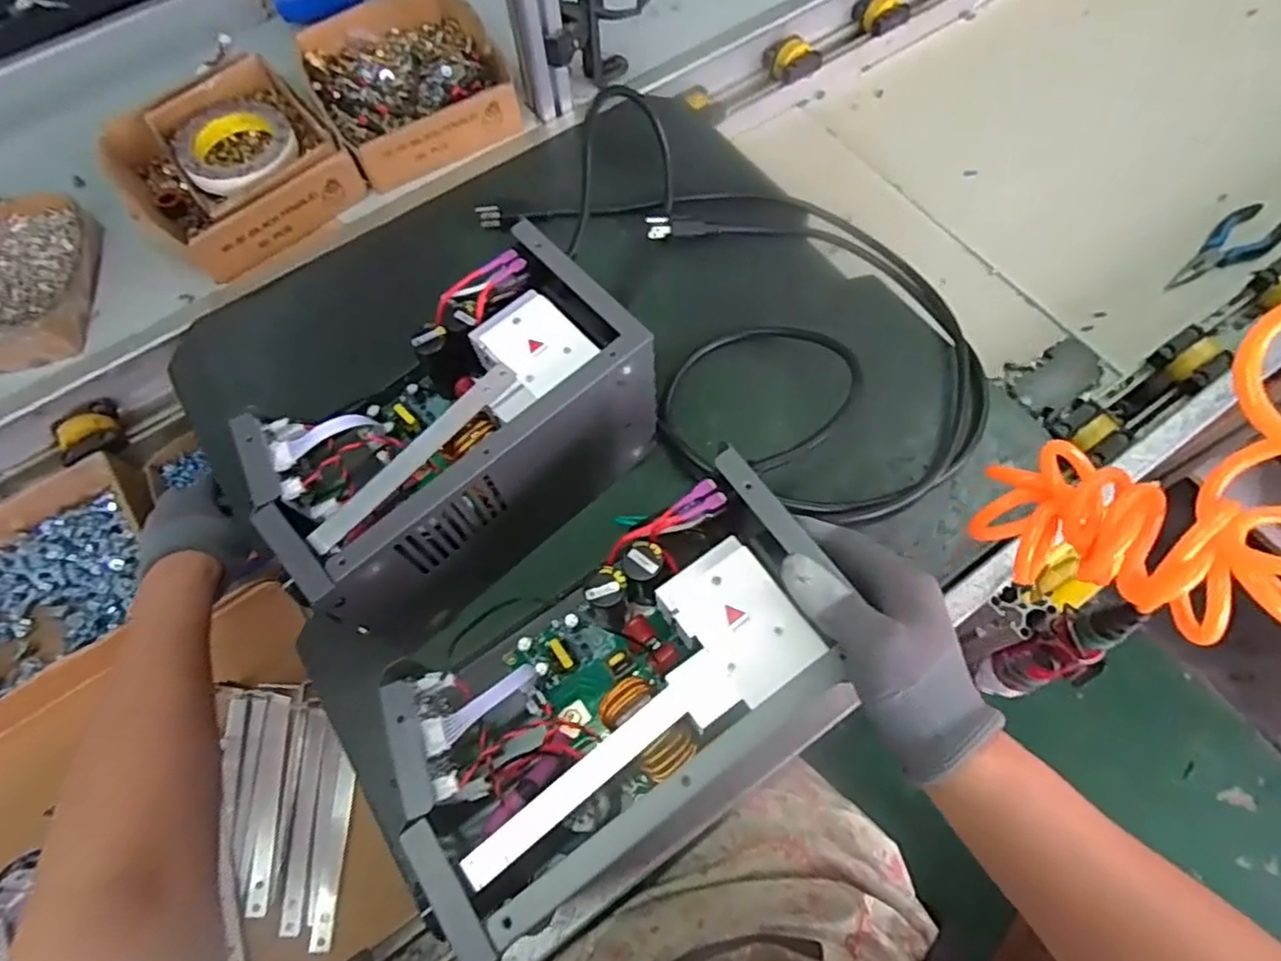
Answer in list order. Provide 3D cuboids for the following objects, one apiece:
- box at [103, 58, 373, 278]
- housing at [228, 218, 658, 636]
[{"bbox_3d":[-0.408,-0.313,0.678,0.187,0.070,0.200,-40,72,-14],"label":"box"},{"bbox_3d":[-0.126,-0.028,0.475,0.248,0.143,0.139,-41,72,-15],"label":"housing"}]

